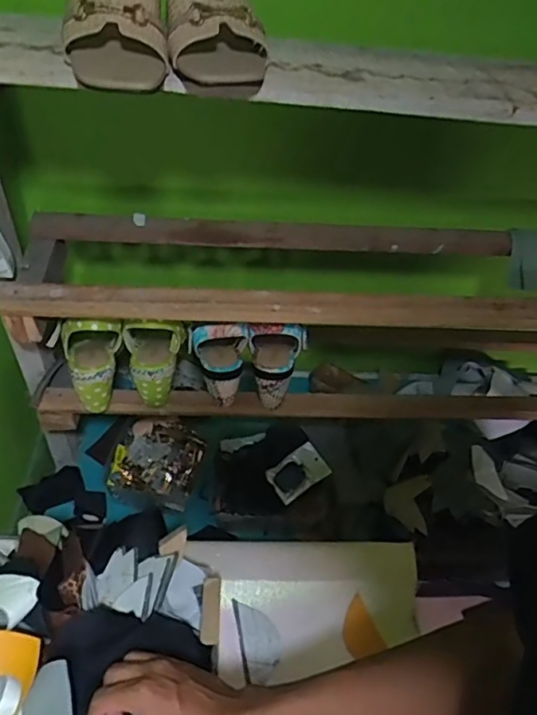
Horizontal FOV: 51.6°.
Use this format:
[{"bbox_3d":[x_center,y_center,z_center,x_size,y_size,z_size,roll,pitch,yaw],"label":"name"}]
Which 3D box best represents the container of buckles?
[{"bbox_3d":[-0.201,0.190,1.000,0.161,0.074,0.156,12,45,6],"label":"container of buckles"}]

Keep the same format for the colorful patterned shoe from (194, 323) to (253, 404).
[{"bbox_3d":[-0.067,0.004,0.792,0.080,0.125,0.069,-1,45,-7],"label":"colorful patterned shoe"}]

